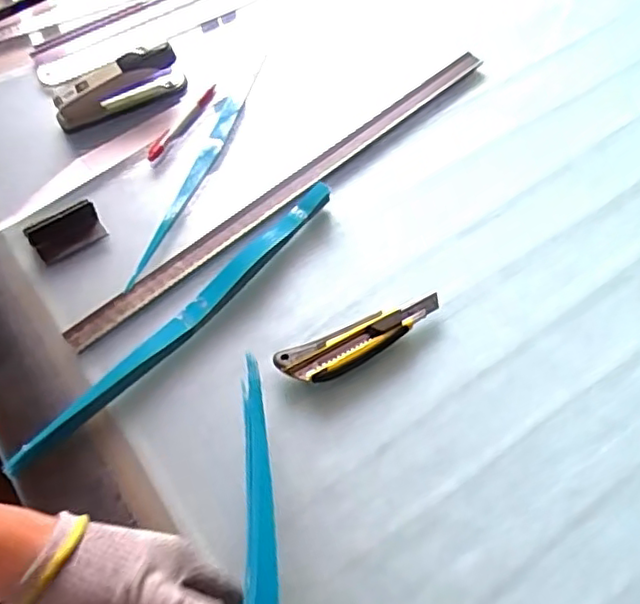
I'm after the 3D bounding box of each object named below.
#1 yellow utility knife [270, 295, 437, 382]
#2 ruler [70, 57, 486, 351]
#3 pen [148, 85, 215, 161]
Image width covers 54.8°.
[{"bbox_3d":[0.041,0.037,0.562,0.160,0.028,0.036,-22,64,-13],"label":"yellow utility knife"},{"bbox_3d":[-0.019,-0.127,0.655,0.559,0.010,0.024,-39,69,-20],"label":"ruler"},{"bbox_3d":[-0.151,-0.199,0.685,0.018,0.010,0.117,29,64,14],"label":"pen"}]

